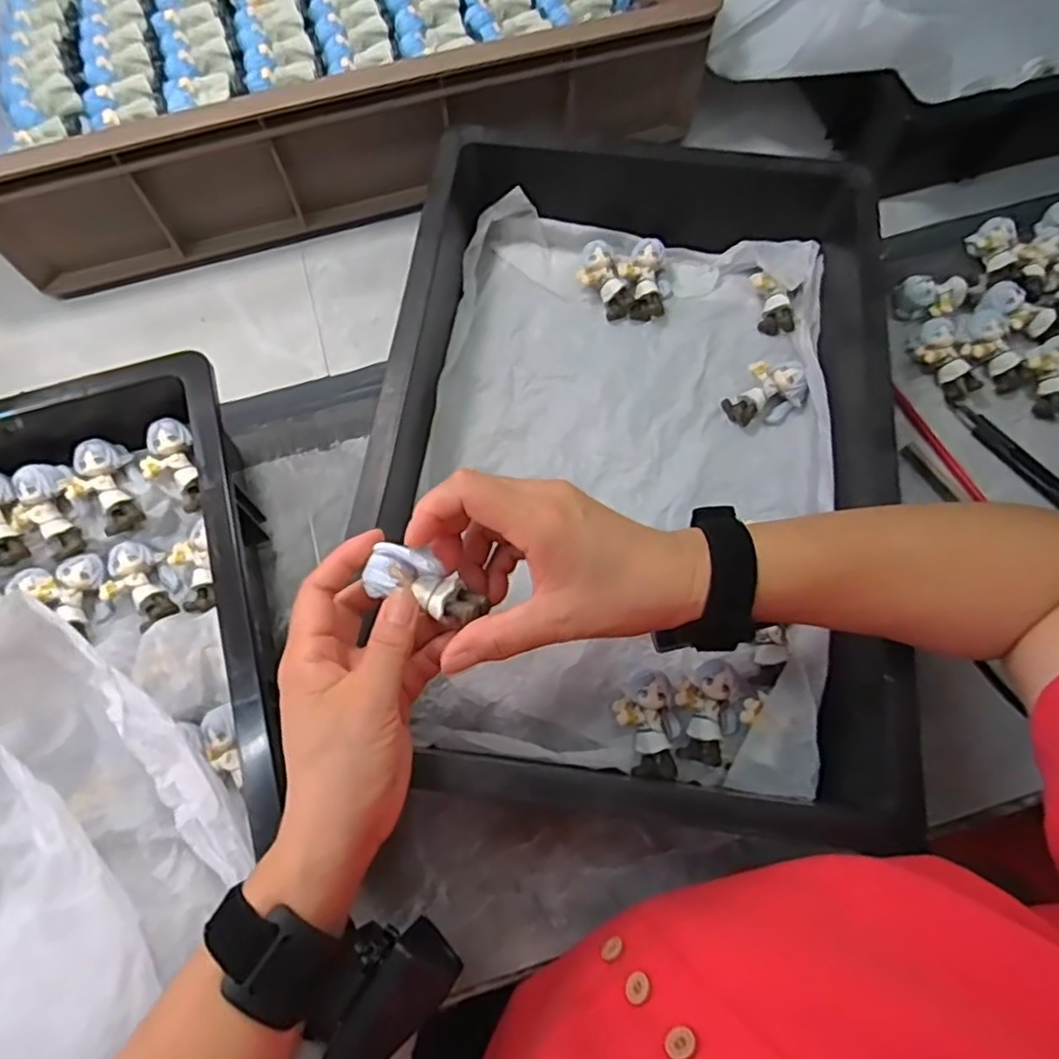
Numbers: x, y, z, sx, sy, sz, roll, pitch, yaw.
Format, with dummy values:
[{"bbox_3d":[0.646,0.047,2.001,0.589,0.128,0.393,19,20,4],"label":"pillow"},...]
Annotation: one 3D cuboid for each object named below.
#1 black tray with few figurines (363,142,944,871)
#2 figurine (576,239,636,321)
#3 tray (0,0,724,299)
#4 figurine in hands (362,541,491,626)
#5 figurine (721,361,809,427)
[{"bbox_3d":[0.064,-0.063,0.433,0.292,0.090,0.417,7,70,3],"label":"black tray with few figurines"},{"bbox_3d":[0.057,-0.191,0.509,0.031,0.018,0.061,-28,90,-9],"label":"figurine"},{"bbox_3d":[-0.179,-0.450,0.562,0.550,0.112,0.388,-18,70,-6],"label":"tray"},{"bbox_3d":[-0.047,0.028,0.315,0.056,0.026,0.026,25,72,1],"label":"figurine in hands"},{"bbox_3d":[0.169,-0.100,0.477,0.053,0.027,0.039,-10,70,-3],"label":"figurine"}]

